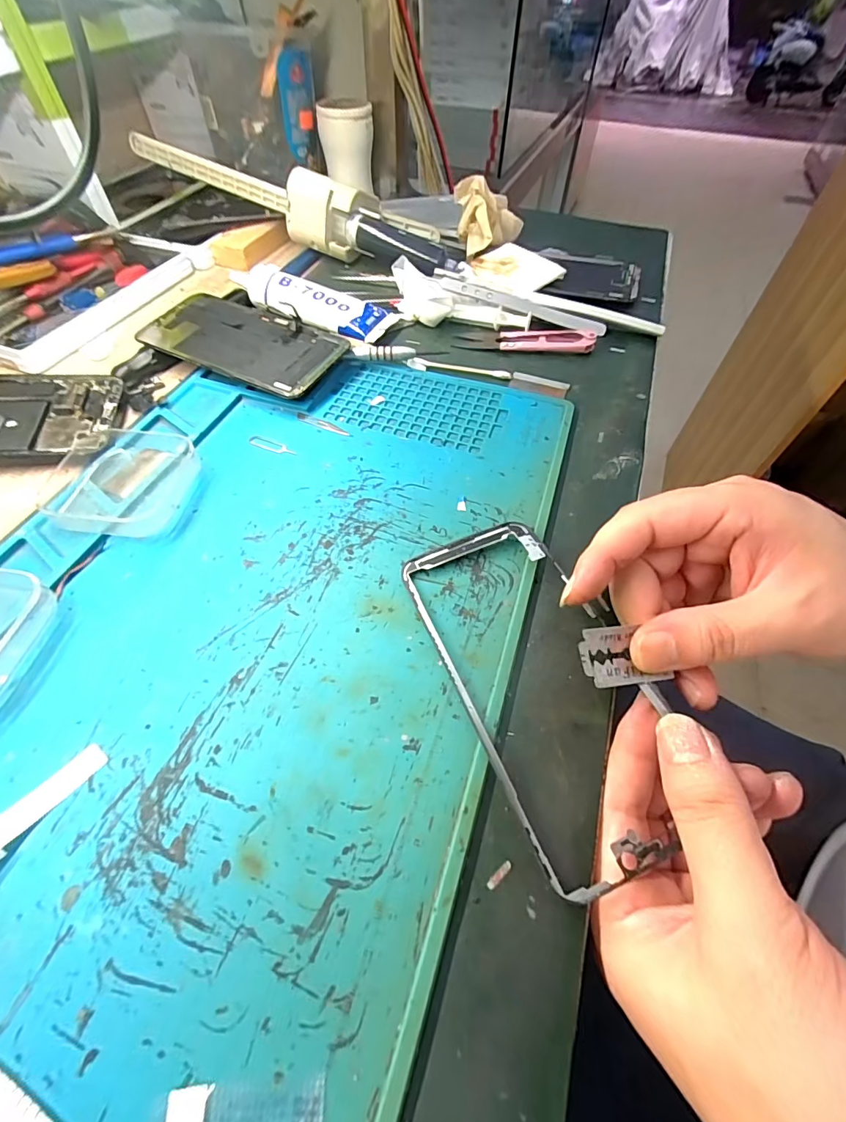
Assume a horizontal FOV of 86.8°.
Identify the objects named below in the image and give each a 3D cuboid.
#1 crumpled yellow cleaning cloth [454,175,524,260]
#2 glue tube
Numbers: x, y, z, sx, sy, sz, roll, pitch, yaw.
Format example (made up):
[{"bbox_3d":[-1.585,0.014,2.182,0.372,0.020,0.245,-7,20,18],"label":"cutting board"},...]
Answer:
[{"bbox_3d":[0.065,-0.318,0.409,0.066,0.040,0.059,-11,57,-9],"label":"crumpled yellow cleaning cloth"},{"bbox_3d":[-0.091,-0.199,0.341,0.128,0.024,0.040,17,57,10],"label":"glue tube"}]

